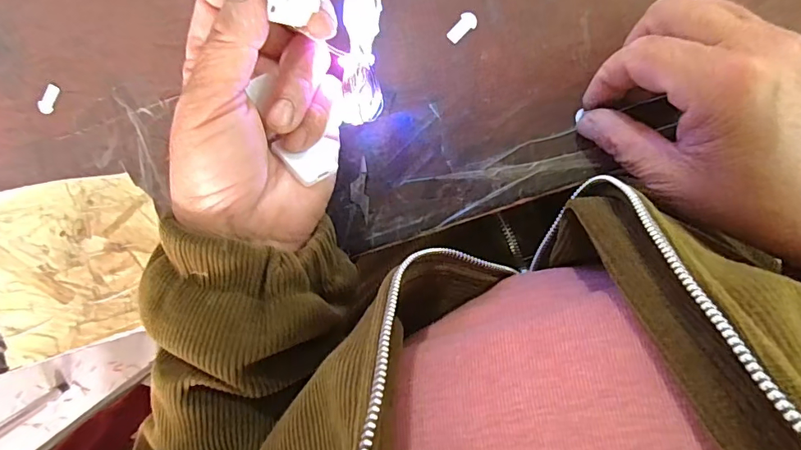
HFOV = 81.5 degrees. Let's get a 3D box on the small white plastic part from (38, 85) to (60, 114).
[{"bbox_3d":[-0.209,-0.075,0.276,0.007,0.004,0.018,31,99,1],"label":"small white plastic part"}]

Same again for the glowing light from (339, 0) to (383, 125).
[{"bbox_3d":[-0.017,-0.078,0.209,0.015,0.024,0.063,6,112,5],"label":"glowing light"}]

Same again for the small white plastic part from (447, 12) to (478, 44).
[{"bbox_3d":[0.034,-0.105,0.248,0.009,0.004,0.017,42,98,0],"label":"small white plastic part"}]

